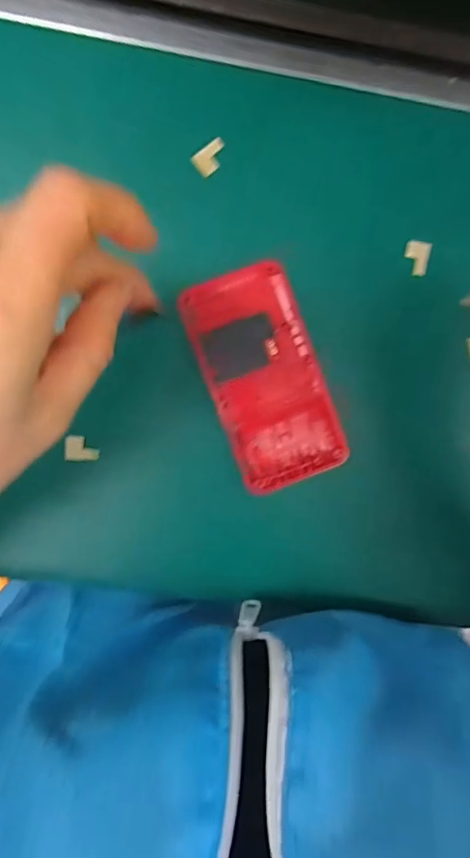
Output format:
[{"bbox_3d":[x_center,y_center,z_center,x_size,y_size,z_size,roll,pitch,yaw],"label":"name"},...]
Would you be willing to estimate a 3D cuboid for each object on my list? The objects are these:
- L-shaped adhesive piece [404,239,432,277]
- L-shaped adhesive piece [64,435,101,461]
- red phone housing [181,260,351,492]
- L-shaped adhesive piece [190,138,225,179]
[{"bbox_3d":[0.106,-0.100,0.309,0.013,0.006,0.018,11,92,-6],"label":"L-shaped adhesive piece"},{"bbox_3d":[-0.087,0.011,0.302,0.018,0.004,0.014,0,93,-5],"label":"L-shaped adhesive piece"},{"bbox_3d":[0.017,-0.028,0.299,0.061,0.008,0.121,-21,95,-4],"label":"red phone housing"},{"bbox_3d":[-0.013,-0.152,0.296,0.021,0.004,0.013,-38,96,-2],"label":"L-shaped adhesive piece"}]

